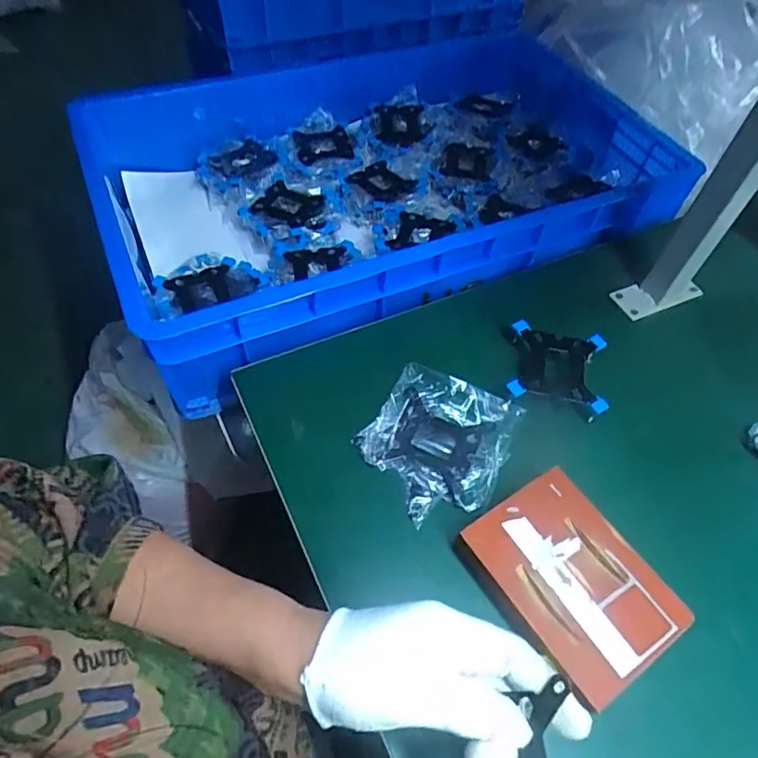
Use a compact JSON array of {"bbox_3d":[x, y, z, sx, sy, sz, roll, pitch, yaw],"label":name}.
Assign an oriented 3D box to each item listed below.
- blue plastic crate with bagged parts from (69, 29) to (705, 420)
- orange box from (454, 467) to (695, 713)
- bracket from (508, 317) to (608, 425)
[{"bbox_3d":[0.021,-0.244,0.689,0.654,0.177,0.396,-22,59,-16],"label":"blue plastic crate with bagged parts"},{"bbox_3d":[0.137,0.147,0.400,0.103,0.030,0.136,-28,61,-20],"label":"orange box"},{"bbox_3d":[0.164,-0.008,0.511,0.084,0.023,0.083,10,55,5],"label":"bracket"}]

